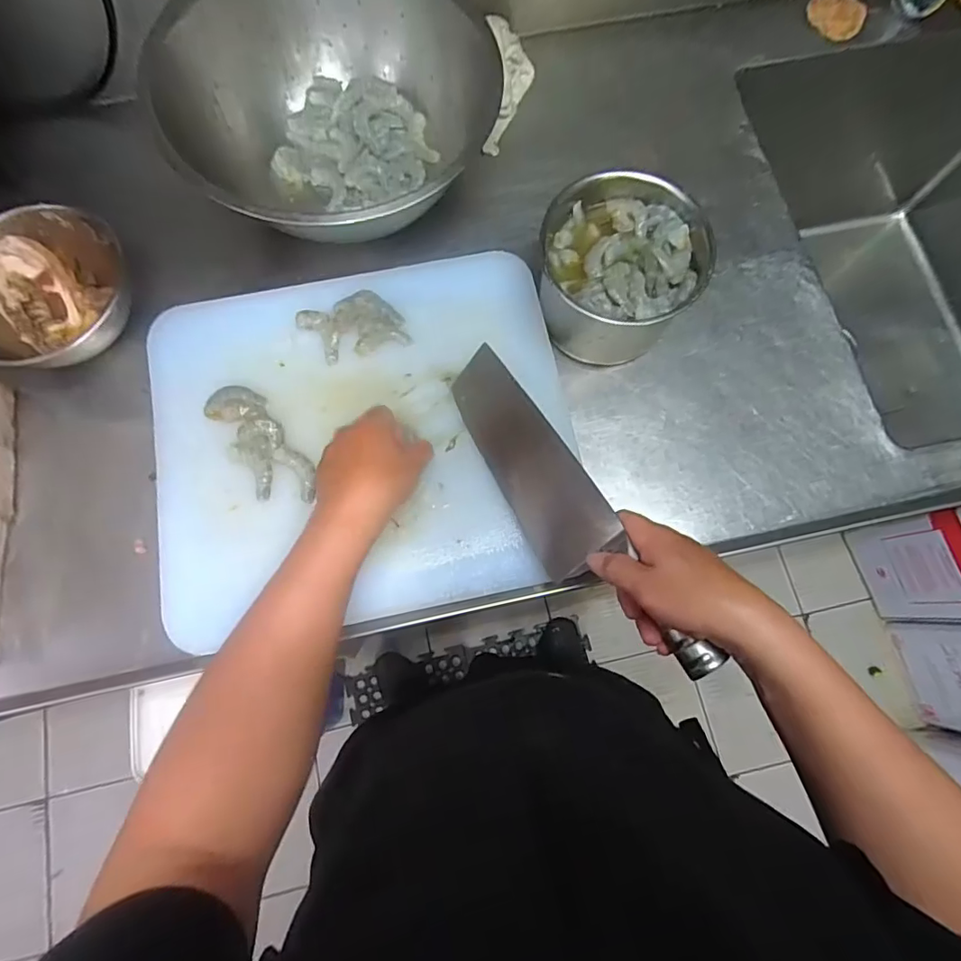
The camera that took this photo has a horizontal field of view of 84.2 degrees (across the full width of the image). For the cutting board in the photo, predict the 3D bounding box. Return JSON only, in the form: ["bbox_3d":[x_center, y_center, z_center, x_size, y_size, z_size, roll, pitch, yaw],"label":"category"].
[{"bbox_3d":[-0.111,-0.044,0.505,0.388,0.028,0.334,-11,76,-3],"label":"cutting board"}]

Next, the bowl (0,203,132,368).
[{"bbox_3d":[-0.423,-0.187,0.527,0.146,0.075,0.147,0,76,0],"label":"bowl"}]

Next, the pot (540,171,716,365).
[{"bbox_3d":[0.136,-0.207,0.534,0.143,0.103,0.148,0,76,0],"label":"pot"}]

